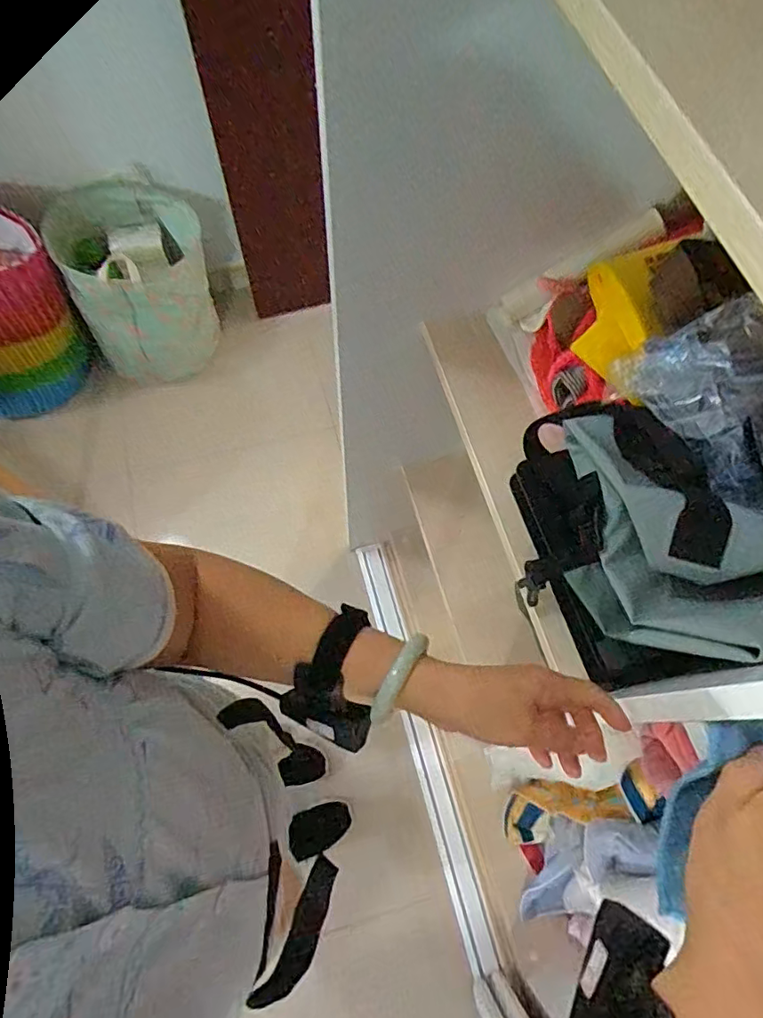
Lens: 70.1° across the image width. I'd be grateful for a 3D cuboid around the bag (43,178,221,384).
[{"bbox_3d":[-0.622,-0.597,1.442,0.326,0.405,0.324,-17,69,-9],"label":"bag"}]

